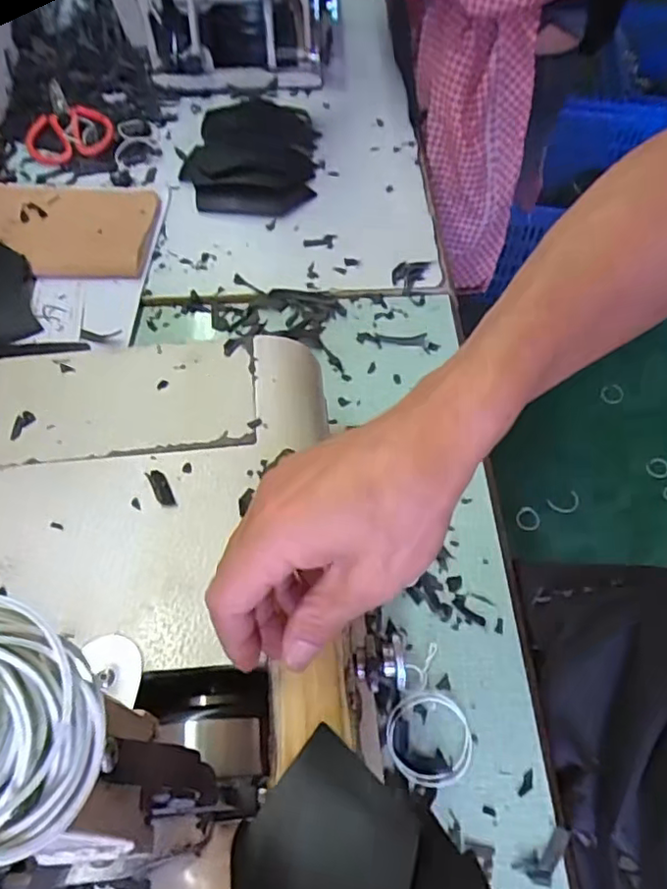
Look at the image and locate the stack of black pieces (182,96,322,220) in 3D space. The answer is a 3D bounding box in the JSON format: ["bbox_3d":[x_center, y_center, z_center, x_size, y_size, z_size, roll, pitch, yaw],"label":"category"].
[{"bbox_3d":[-0.112,-0.424,0.891,0.172,0.020,0.341,3,48,-2],"label":"stack of black pieces"}]

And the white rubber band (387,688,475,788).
[{"bbox_3d":[0.065,0.199,0.425,0.058,0.004,0.059,0,56,-1],"label":"white rubber band"}]

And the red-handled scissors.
[{"bbox_3d":[-0.386,-0.470,0.903,0.117,0.021,0.189,-16,58,-11],"label":"red-handled scissors"}]

